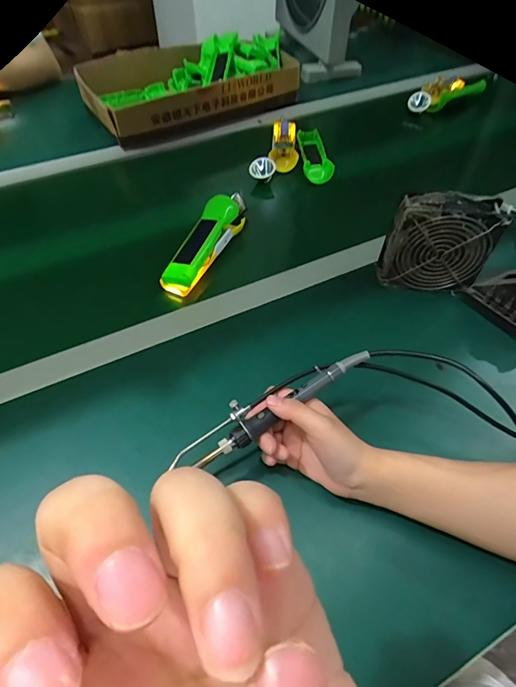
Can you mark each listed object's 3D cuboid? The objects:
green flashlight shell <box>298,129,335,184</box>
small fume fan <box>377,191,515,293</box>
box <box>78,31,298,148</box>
[{"bbox_3d":[0.105,-0.348,0.763,0.051,0.027,0.159,-1,52,-1],"label":"green flashlight shell"},{"bbox_3d":[0.223,-0.114,0.518,0.121,0.141,0.042,15,53,11],"label":"small fume fan"},{"bbox_3d":[-0.127,-0.540,0.855,0.437,0.094,0.204,-26,56,-19],"label":"box"}]

